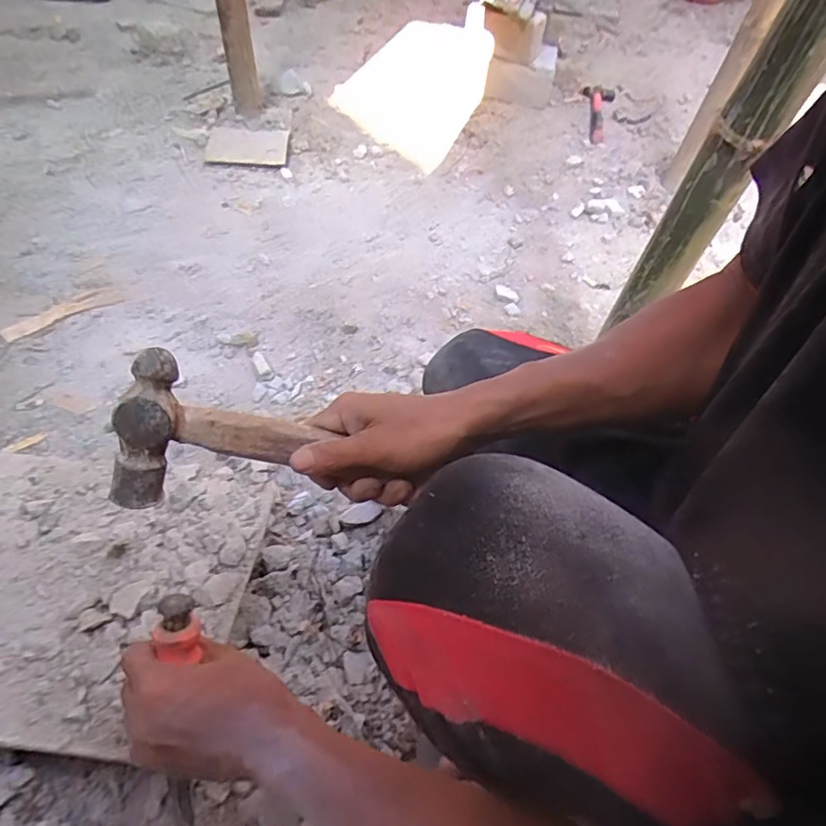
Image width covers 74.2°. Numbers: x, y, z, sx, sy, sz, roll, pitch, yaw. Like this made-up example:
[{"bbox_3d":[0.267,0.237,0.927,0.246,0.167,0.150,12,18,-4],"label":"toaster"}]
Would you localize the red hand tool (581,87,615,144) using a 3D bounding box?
[{"bbox_3d":[0.511,-0.854,1.551,0.094,0.043,0.296,17,52,7],"label":"red hand tool"}]

